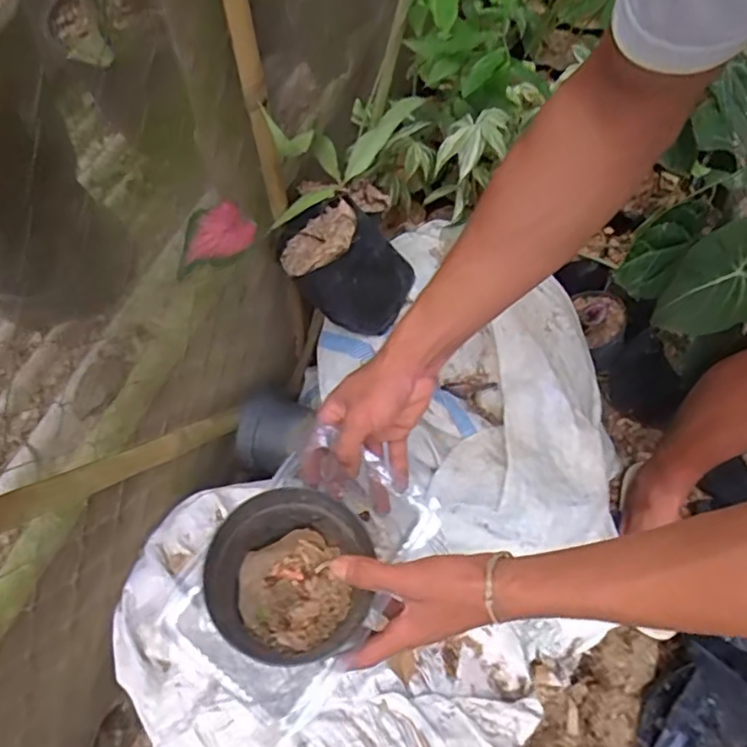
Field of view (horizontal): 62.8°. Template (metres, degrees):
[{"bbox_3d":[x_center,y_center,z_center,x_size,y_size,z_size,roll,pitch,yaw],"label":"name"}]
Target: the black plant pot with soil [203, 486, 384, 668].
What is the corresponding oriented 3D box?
[{"bbox_3d":[-0.067,0.165,0.496,0.113,0.088,0.116,-10,60,-3],"label":"black plant pot with soil"}]

